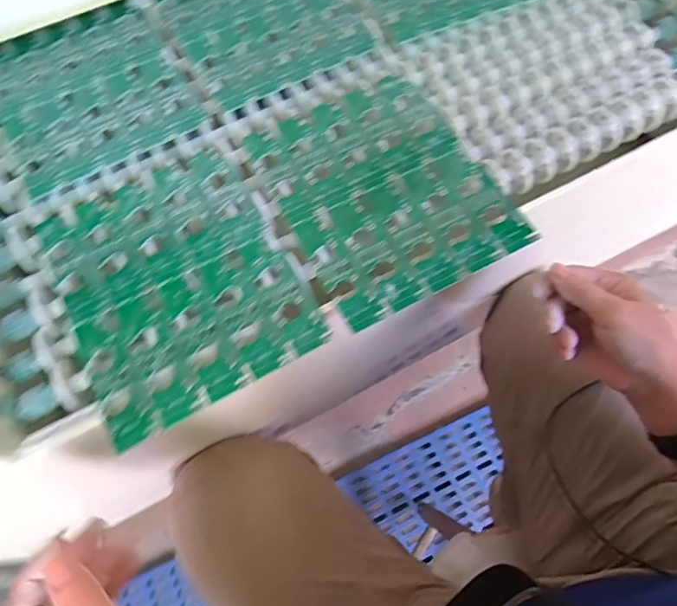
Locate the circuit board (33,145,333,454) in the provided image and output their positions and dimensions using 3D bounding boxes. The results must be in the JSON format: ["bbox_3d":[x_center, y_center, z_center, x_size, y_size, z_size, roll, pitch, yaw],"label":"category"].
[{"bbox_3d":[-0.128,-0.021,0.393,0.165,0.005,0.208,-28,67,-11],"label":"circuit board"}]

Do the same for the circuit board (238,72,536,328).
[{"bbox_3d":[0.033,-0.103,0.424,0.167,0.008,0.216,-27,67,-11],"label":"circuit board"}]

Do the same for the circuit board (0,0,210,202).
[{"bbox_3d":[-0.243,-0.207,0.489,0.168,0.011,0.199,-29,67,-12],"label":"circuit board"}]

